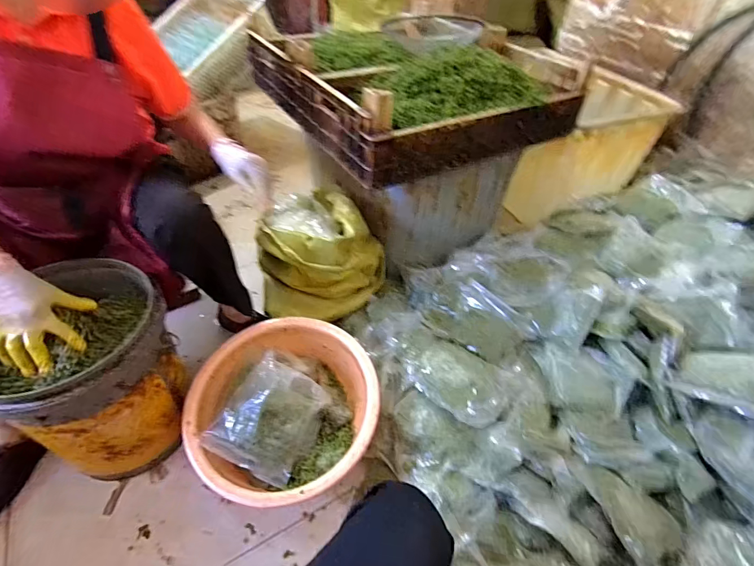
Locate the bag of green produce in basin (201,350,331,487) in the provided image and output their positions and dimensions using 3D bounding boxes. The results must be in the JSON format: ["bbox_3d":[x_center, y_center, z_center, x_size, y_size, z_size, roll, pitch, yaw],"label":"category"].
[{"bbox_3d":[-0.210,0.275,0.801,0.186,0.085,0.212,41,60,-13],"label":"bag of green produce in basin"}]

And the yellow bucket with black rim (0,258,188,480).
[{"bbox_3d":[-0.558,0.181,0.789,0.305,0.345,0.295,2,44,-2],"label":"yellow bucket with black rim"}]

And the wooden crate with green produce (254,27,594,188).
[{"bbox_3d":[0.099,-0.584,1.136,0.691,0.215,0.716,-21,49,-23],"label":"wooden crate with green produce"}]

